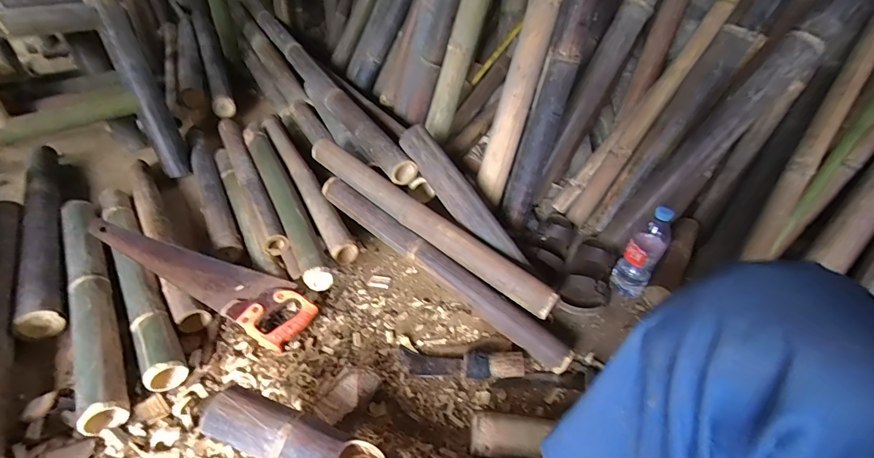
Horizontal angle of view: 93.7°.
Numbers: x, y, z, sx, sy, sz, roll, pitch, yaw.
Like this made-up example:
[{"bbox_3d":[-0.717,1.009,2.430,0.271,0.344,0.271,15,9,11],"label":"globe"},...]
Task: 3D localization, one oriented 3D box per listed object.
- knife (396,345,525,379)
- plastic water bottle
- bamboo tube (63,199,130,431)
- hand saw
[{"bbox_3d":[0.045,0.250,0.781,0.232,0.043,0.054,5,38,2],"label":"knife"},{"bbox_3d":[0.449,0.053,0.896,0.075,0.219,0.081,25,43,24],"label":"plastic water bottle"},{"bbox_3d":[-0.711,0.127,0.843,0.071,0.064,0.643,-22,45,-29],"label":"bamboo tube"},{"bbox_3d":[-0.484,0.082,0.853,0.500,0.019,0.119,28,55,10],"label":"hand saw"}]

